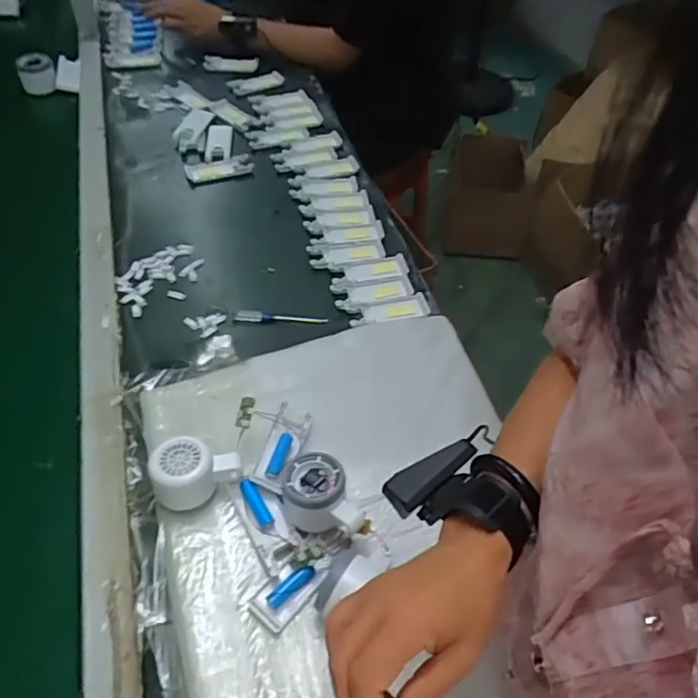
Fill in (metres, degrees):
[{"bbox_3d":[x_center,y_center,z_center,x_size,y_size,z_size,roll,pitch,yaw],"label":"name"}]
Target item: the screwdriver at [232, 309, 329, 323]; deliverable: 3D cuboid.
[{"bbox_3d":[-0.088,-0.040,0.757,0.118,0.009,0.014,3,49,-3],"label":"screwdriver"}]

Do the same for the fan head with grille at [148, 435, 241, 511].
[{"bbox_3d":[-0.147,0.119,0.568,0.080,0.057,0.055,-12,52,-15],"label":"fan head with grille"}]

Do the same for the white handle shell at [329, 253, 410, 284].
[{"bbox_3d":[0.027,-0.112,0.818,0.105,0.014,0.039,-10,51,-13],"label":"white handle shell"}]

